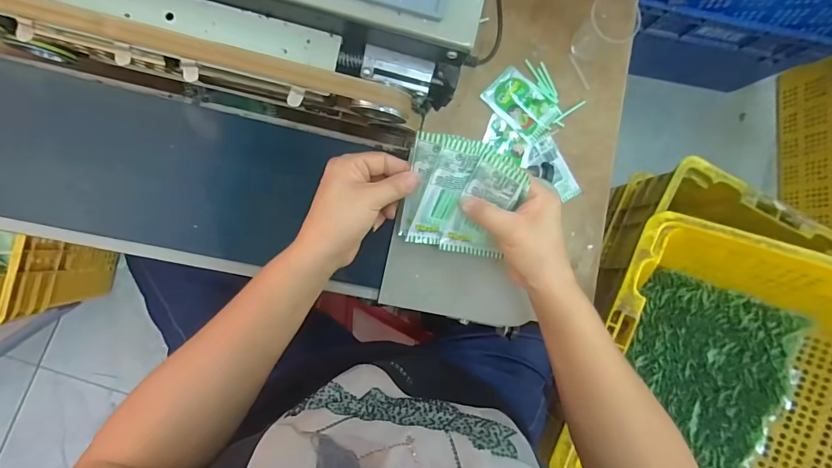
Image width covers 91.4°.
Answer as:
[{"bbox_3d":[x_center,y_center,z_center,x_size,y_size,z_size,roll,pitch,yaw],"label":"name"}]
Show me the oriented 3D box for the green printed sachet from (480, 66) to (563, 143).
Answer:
[{"bbox_3d":[0.152,-0.186,0.581,0.102,0.007,0.069,42,84,-4],"label":"green printed sachet"}]

